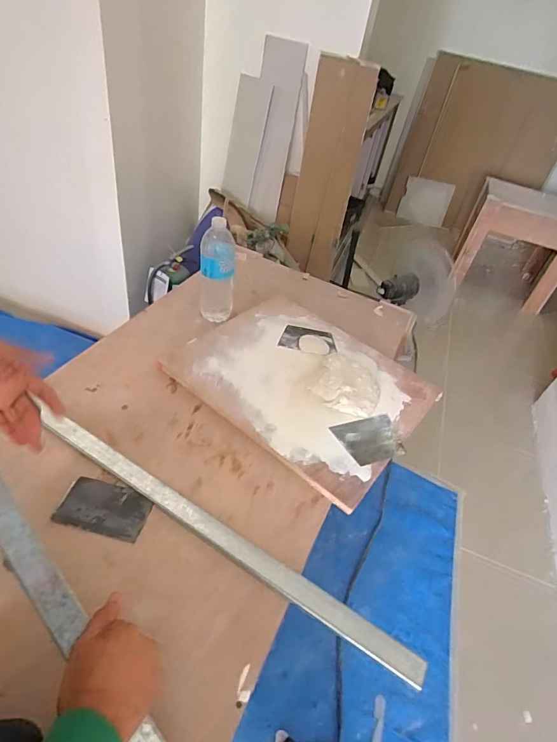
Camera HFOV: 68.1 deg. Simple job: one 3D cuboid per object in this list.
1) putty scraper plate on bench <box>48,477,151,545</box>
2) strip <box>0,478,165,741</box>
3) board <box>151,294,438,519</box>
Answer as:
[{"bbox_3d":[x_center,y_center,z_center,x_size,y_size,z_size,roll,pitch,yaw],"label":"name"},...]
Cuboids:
[{"bbox_3d":[-0.272,0.215,0.646,0.133,0.006,0.080,14,42,2],"label":"putty scraper plate on bench"},{"bbox_3d":[-0.248,0.270,0.465,0.036,0.018,0.467,-33,78,-32],"label":"strip"},{"bbox_3d":[0.058,0.010,0.917,0.504,0.029,0.414,34,46,22],"label":"board"}]

